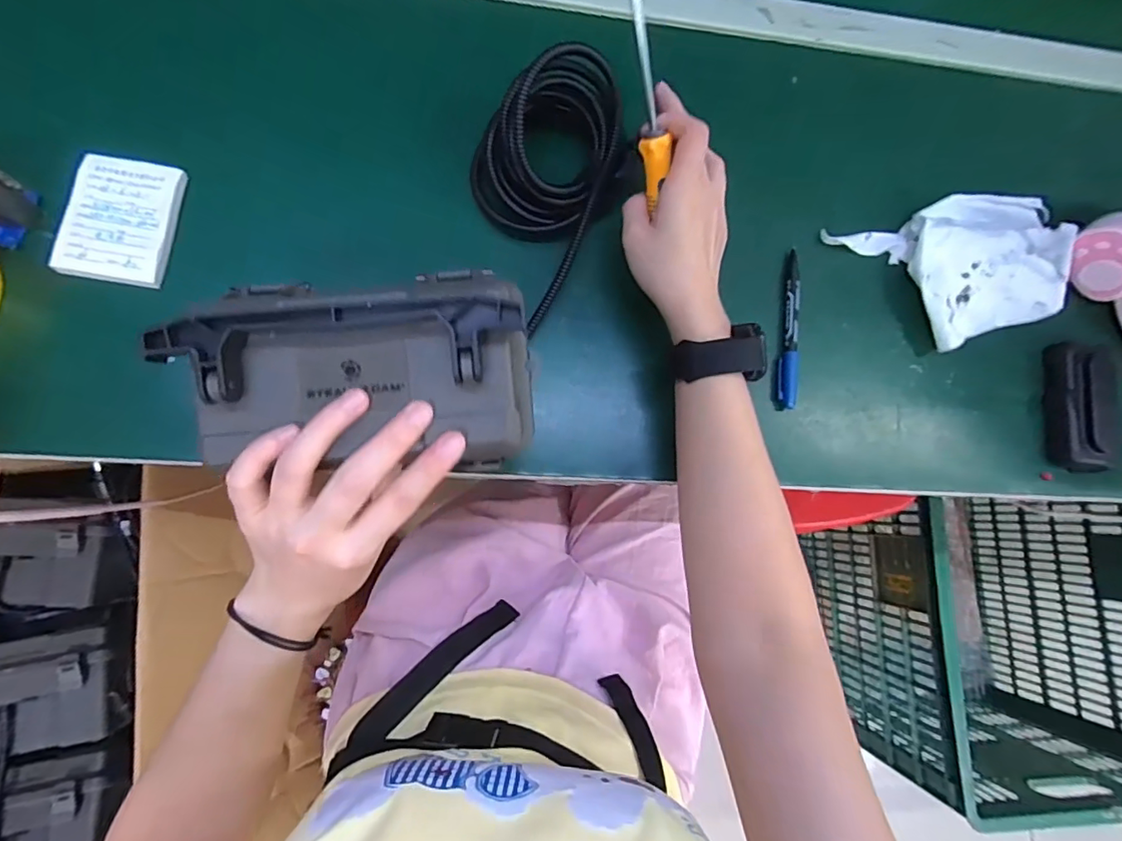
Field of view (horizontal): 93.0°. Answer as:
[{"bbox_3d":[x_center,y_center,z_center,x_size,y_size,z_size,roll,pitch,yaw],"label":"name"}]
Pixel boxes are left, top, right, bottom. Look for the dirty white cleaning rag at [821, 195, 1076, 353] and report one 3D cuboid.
[{"bbox_3d":[0.350,-0.133,0.453,0.202,0.026,0.121,-18,84,-10],"label":"dirty white cleaning rag"}]

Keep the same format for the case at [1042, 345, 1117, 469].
[{"bbox_3d":[0.436,-0.012,0.445,0.040,0.022,0.105,10,80,-6],"label":"case"}]

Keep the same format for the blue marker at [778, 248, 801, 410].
[{"bbox_3d":[0.188,-0.076,0.436,0.014,0.008,0.132,8,80,-7],"label":"blue marker"}]

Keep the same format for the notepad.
[{"bbox_3d":[-0.310,-0.142,0.376,0.066,0.011,0.091,11,79,-6],"label":"notepad"}]

